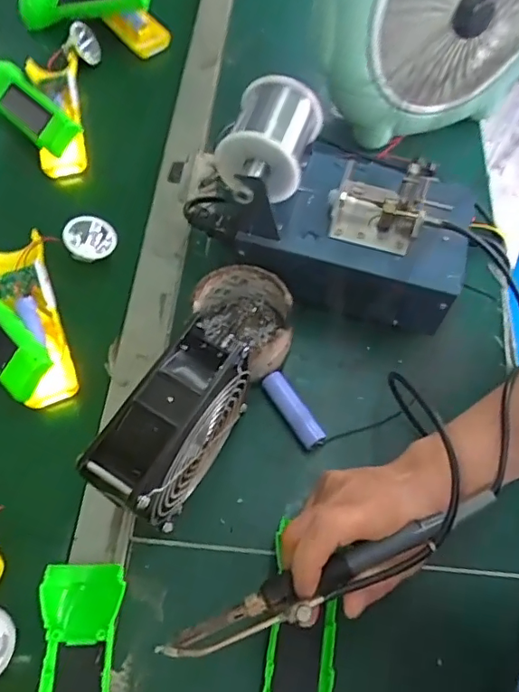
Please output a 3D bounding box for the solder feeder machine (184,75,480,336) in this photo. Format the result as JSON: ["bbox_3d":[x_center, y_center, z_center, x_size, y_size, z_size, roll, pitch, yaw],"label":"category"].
[{"bbox_3d":[0.055,-0.119,0.436,0.230,0.135,0.141,10,63,6],"label":"solder feeder machine"}]

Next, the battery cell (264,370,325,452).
[{"bbox_3d":[0.028,0.050,0.416,0.021,0.018,0.065,-31,66,-15],"label":"battery cell"}]

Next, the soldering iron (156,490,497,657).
[{"bbox_3d":[0.043,0.131,0.298,0.205,0.034,0.027,-23,64,-5],"label":"soldering iron"}]

